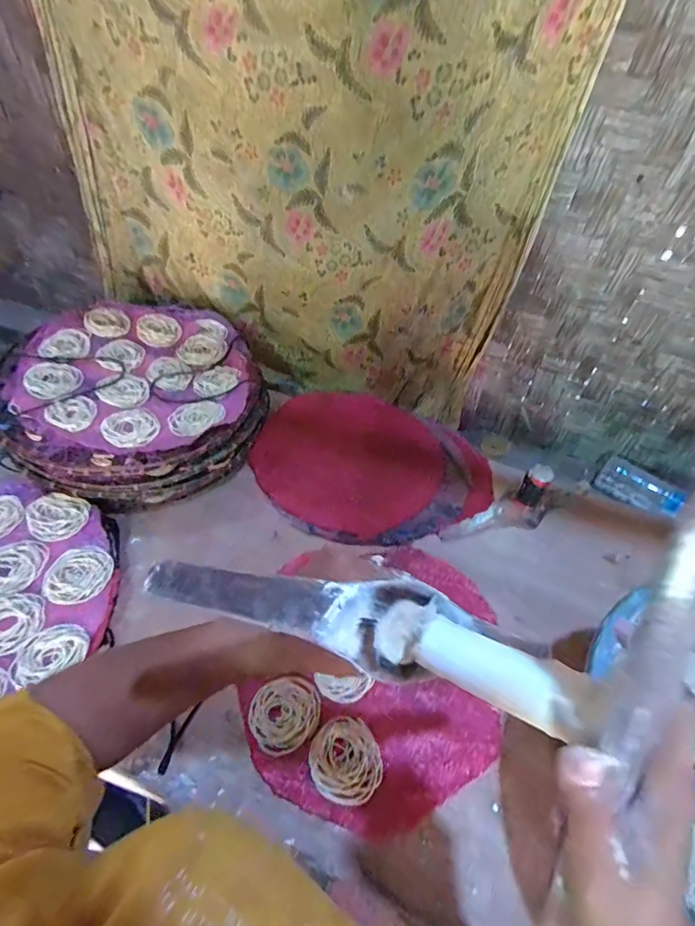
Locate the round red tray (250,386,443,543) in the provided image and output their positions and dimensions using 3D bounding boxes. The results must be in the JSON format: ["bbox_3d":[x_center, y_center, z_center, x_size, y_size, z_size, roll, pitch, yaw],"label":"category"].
[{"bbox_3d":[0.007,-0.024,0.818,0.325,0.033,0.348,3,45,-3],"label":"round red tray"}]

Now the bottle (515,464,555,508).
[{"bbox_3d":[0.300,0.037,0.714,0.037,0.093,0.031,29,50,21],"label":"bottle"}]

